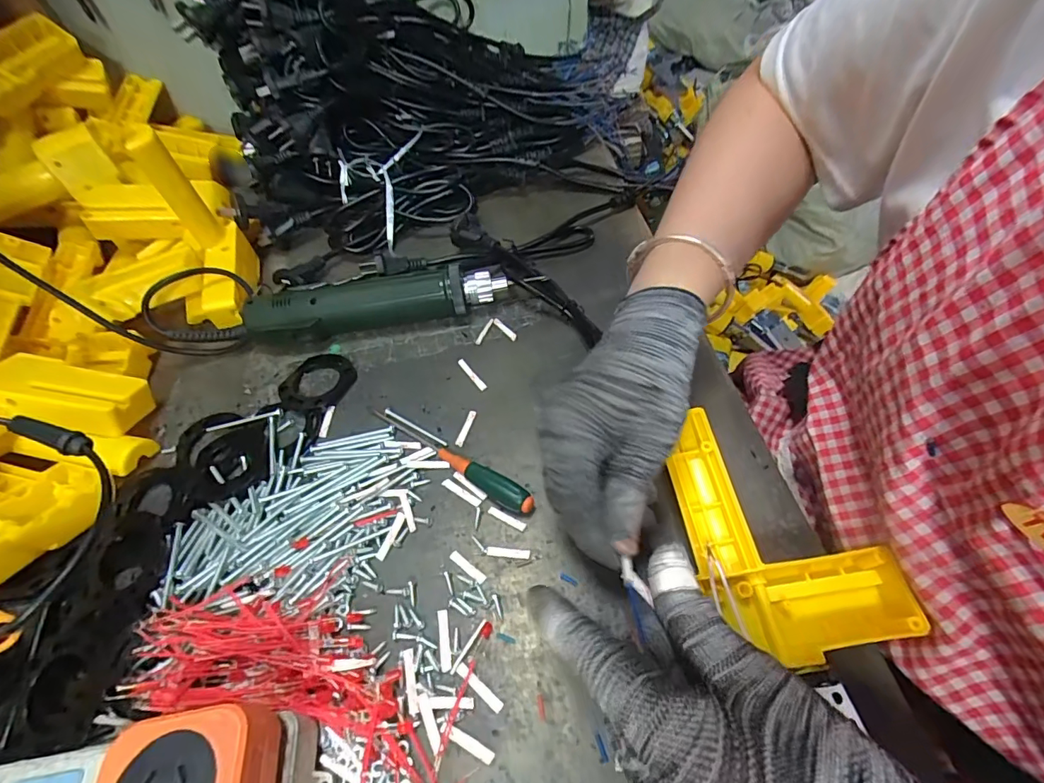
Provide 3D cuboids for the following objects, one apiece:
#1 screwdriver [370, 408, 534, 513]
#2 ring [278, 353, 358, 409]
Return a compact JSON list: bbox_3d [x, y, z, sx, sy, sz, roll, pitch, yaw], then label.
[{"bbox_3d":[-0.051,0.042,0.331,0.143,0.015,0.018,32,65,23],"label":"screwdriver"},{"bbox_3d":[-0.165,-0.008,0.379,0.052,0.012,0.055,-2,56,4],"label":"ring"}]

